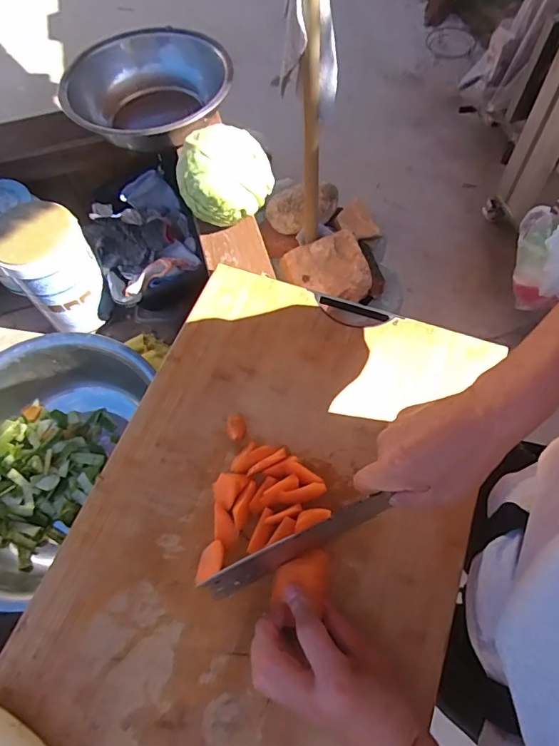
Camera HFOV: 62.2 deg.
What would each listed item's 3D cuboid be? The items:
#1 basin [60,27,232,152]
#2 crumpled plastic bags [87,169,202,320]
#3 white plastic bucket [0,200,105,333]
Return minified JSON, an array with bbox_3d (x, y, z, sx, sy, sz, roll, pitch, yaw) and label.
[{"bbox_3d":[-0.194,-0.420,0.705,0.244,0.066,0.242,-1,64,2],"label":"basin"},{"bbox_3d":[-0.237,-0.215,0.793,0.177,0.089,0.238,-16,65,-5],"label":"crumpled plastic bags"},{"bbox_3d":[-0.351,-0.160,0.728,0.119,0.169,0.116,-1,64,2],"label":"white plastic bucket"}]

